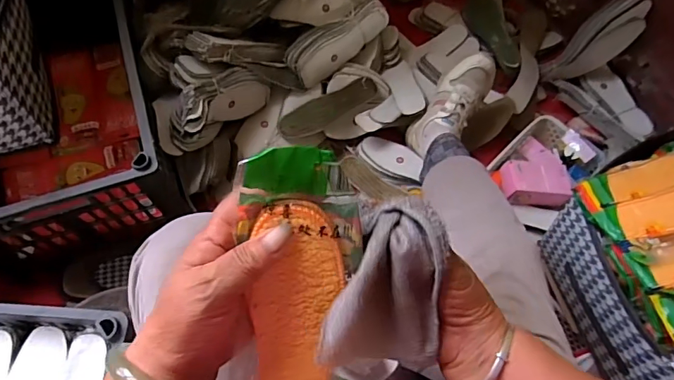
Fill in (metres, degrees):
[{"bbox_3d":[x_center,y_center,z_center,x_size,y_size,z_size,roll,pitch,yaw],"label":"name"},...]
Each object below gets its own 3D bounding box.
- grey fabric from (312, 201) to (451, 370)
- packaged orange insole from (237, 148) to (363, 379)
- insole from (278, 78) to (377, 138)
[{"bbox_3d":[0.031,0.063,0.305,0.077,0.064,0.097,1,62,0],"label":"grey fabric"},{"bbox_3d":[-0.024,0.079,0.295,0.074,0.211,0.027,1,17,-10],"label":"packaged orange insole"},{"bbox_3d":[-0.014,-0.167,0.931,0.219,0.012,0.060,-29,66,-15],"label":"insole"}]

